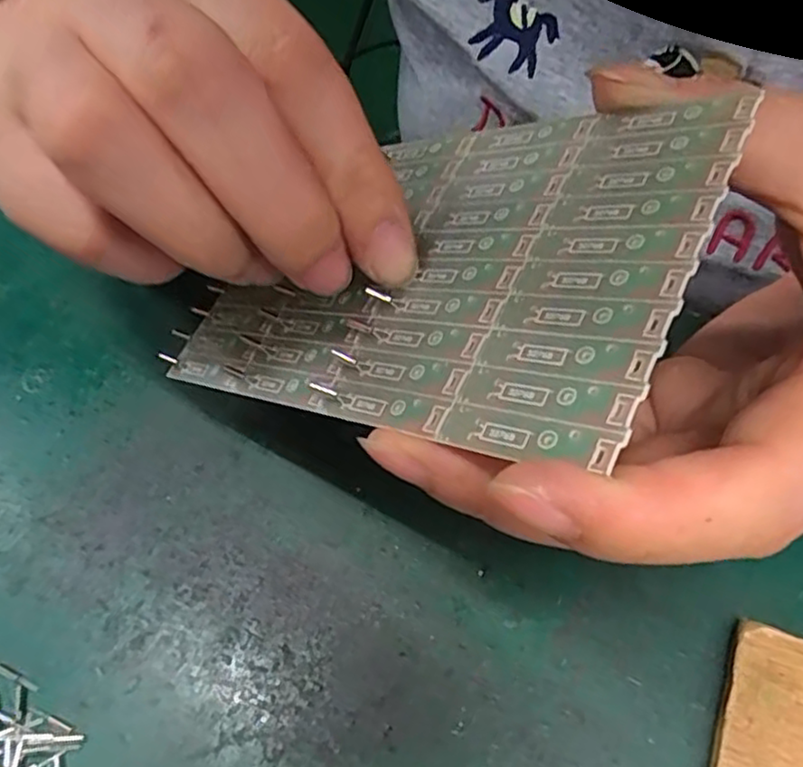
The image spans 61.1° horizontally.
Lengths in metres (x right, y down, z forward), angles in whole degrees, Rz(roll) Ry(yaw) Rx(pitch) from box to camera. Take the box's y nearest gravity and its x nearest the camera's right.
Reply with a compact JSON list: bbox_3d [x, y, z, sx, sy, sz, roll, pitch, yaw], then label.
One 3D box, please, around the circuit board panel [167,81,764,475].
[{"bbox_3d":[0.002,-0.027,0.150,0.121,0.004,0.078,10,64,43],"label":"circuit board panel"}]

